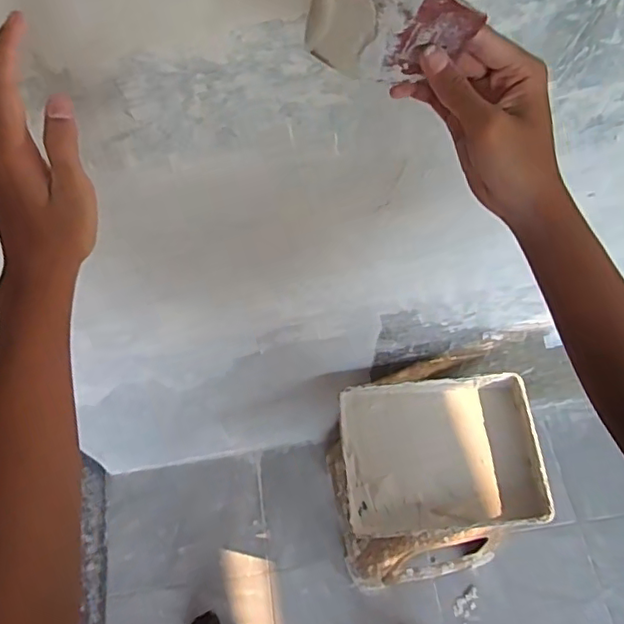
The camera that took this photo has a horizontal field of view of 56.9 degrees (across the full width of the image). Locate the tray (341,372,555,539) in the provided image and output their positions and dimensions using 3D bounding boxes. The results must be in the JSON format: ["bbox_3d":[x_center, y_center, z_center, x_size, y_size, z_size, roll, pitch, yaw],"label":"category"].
[{"bbox_3d":[0.240,0.274,1.103,0.355,0.110,0.279,-4,62,-1],"label":"tray"}]

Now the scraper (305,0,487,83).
[{"bbox_3d":[0.044,-0.166,0.347,0.092,0.092,0.004,8,81,-9],"label":"scraper"}]

